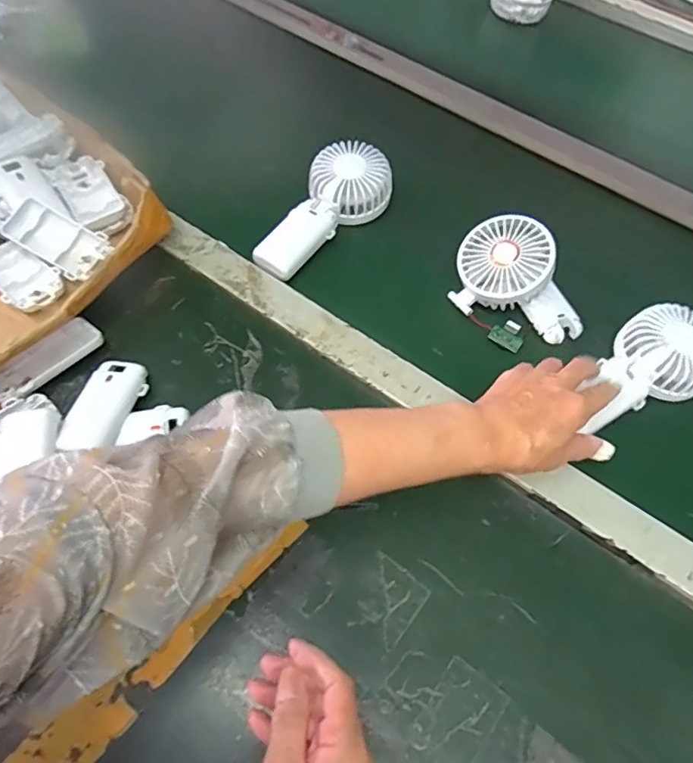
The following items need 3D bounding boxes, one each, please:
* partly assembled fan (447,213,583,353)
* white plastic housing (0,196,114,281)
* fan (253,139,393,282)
[{"bbox_3d":[0.163,-0.093,0.511,0.086,0.063,0.131,-37,68,-20],"label":"partly assembled fan"},{"bbox_3d":[-0.265,-0.131,0.491,0.082,0.013,0.048,36,72,-10],"label":"white plastic housing"},{"bbox_3d":[-0.019,-0.177,0.551,0.080,0.045,0.169,26,63,13],"label":"fan"}]

